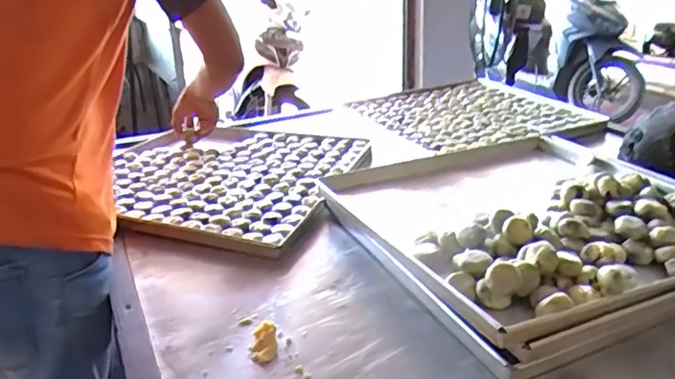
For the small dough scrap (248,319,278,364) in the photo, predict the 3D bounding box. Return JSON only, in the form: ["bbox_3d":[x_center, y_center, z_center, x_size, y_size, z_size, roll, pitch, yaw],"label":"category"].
[{"bbox_3d":[-0.091,0.184,0.694,0.033,0.025,0.050,-5,24,-6],"label":"small dough scrap"}]

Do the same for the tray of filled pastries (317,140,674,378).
[{"bbox_3d":[0.291,0.029,0.901,0.516,0.102,0.540,-12,25,-21],"label":"tray of filled pastries"}]

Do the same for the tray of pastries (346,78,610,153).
[{"bbox_3d":[0.337,-0.221,1.543,0.494,0.030,0.510,-10,25,-16],"label":"tray of pastries"}]

